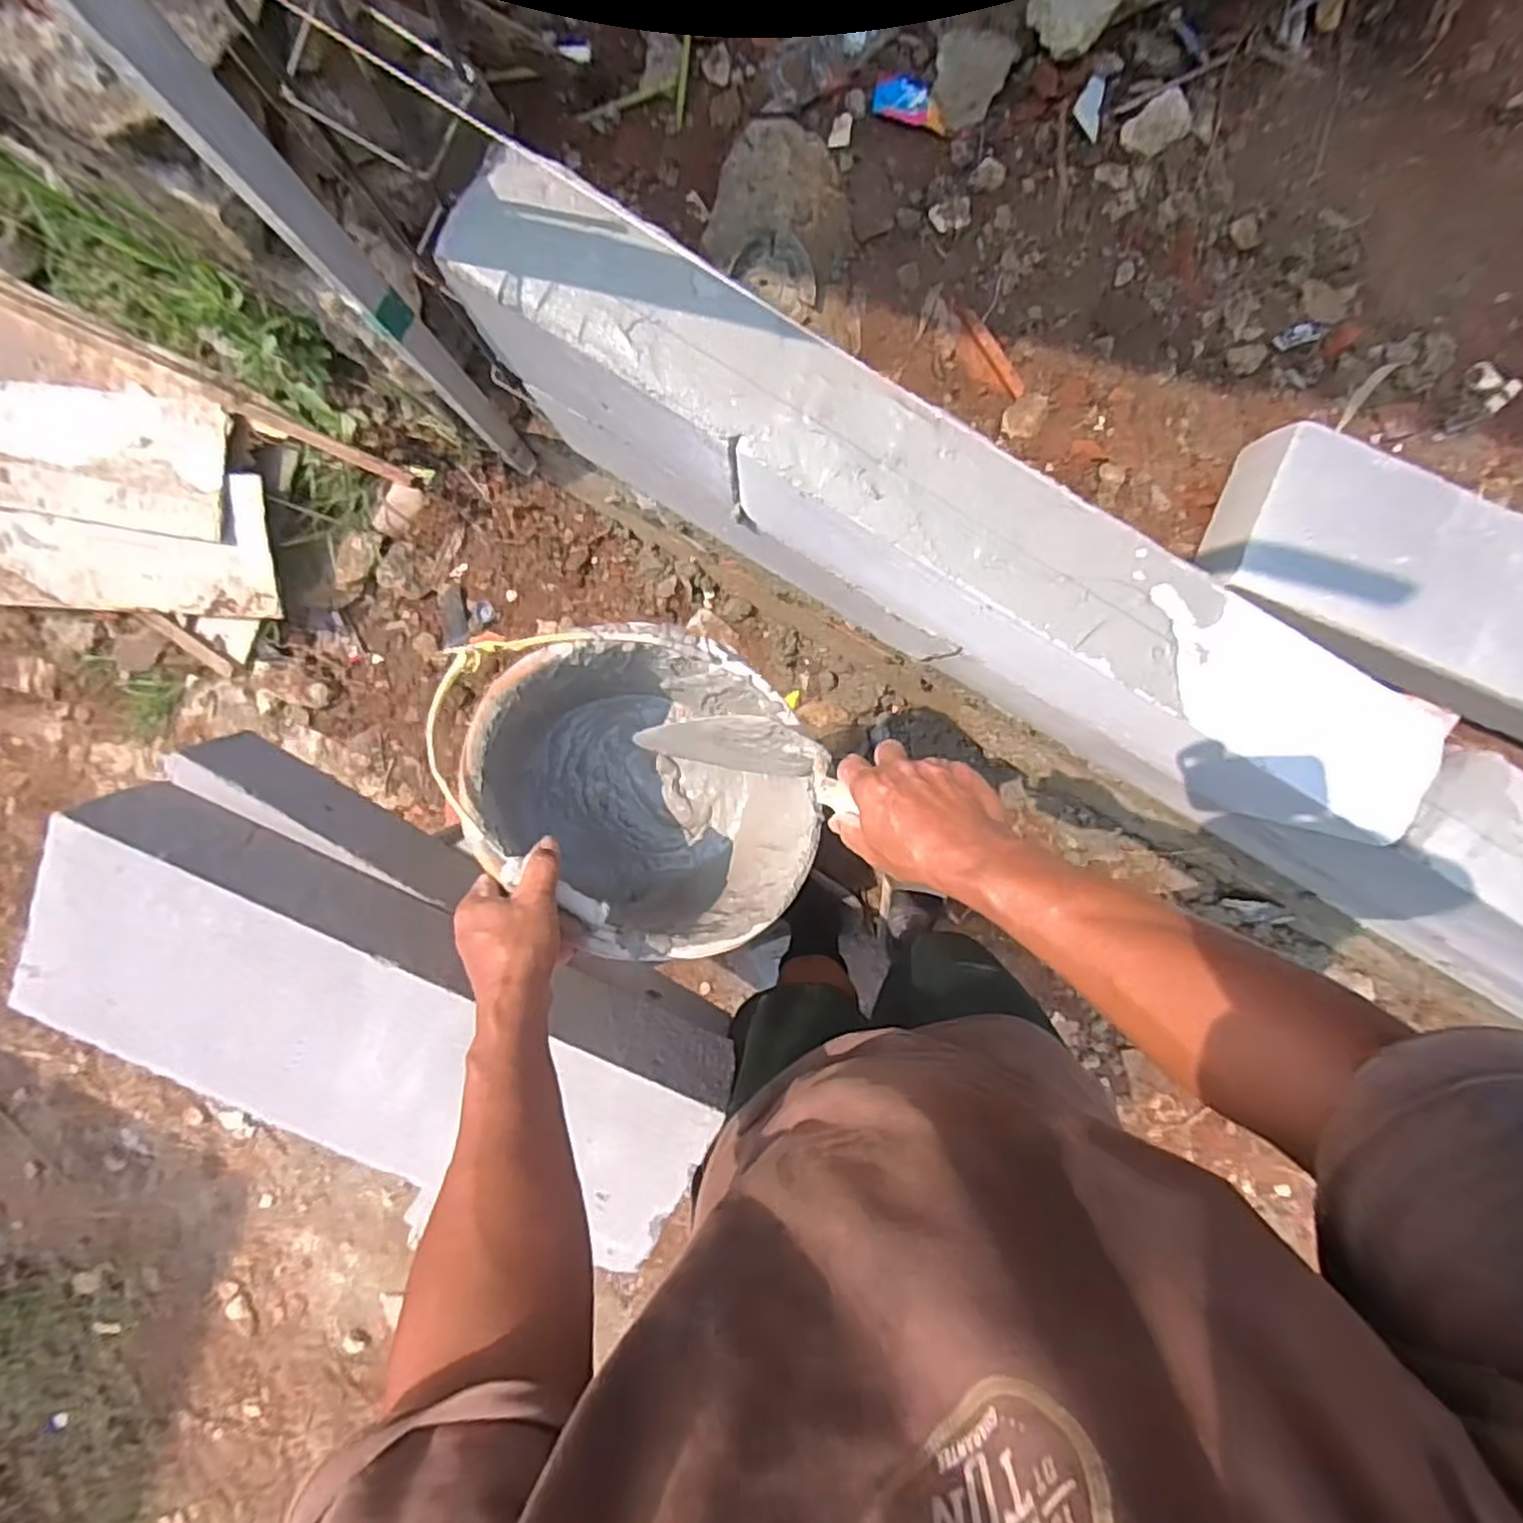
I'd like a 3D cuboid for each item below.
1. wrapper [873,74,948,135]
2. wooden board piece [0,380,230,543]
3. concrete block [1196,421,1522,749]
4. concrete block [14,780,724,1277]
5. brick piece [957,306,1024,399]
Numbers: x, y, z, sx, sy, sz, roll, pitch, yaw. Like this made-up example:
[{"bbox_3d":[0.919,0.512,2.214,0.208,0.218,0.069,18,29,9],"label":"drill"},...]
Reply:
[{"bbox_3d":[0.187,-0.809,0.886,0.095,0.007,0.049,18,94,-2],"label":"wrapper"},{"bbox_3d":[-1.039,-0.468,1.105,0.553,0.032,0.193,11,94,12],"label":"wooden board piece"},{"bbox_3d":[0.834,-0.180,0.862,0.597,0.085,0.216,23,94,-2],"label":"concrete block"},{"bbox_3d":[-0.331,0.245,0.640,0.585,0.089,0.229,28,94,-2],"label":"concrete block"},{"bbox_3d":[0.285,-0.517,0.926,0.033,0.034,0.132,-37,94,2],"label":"brick piece"}]

